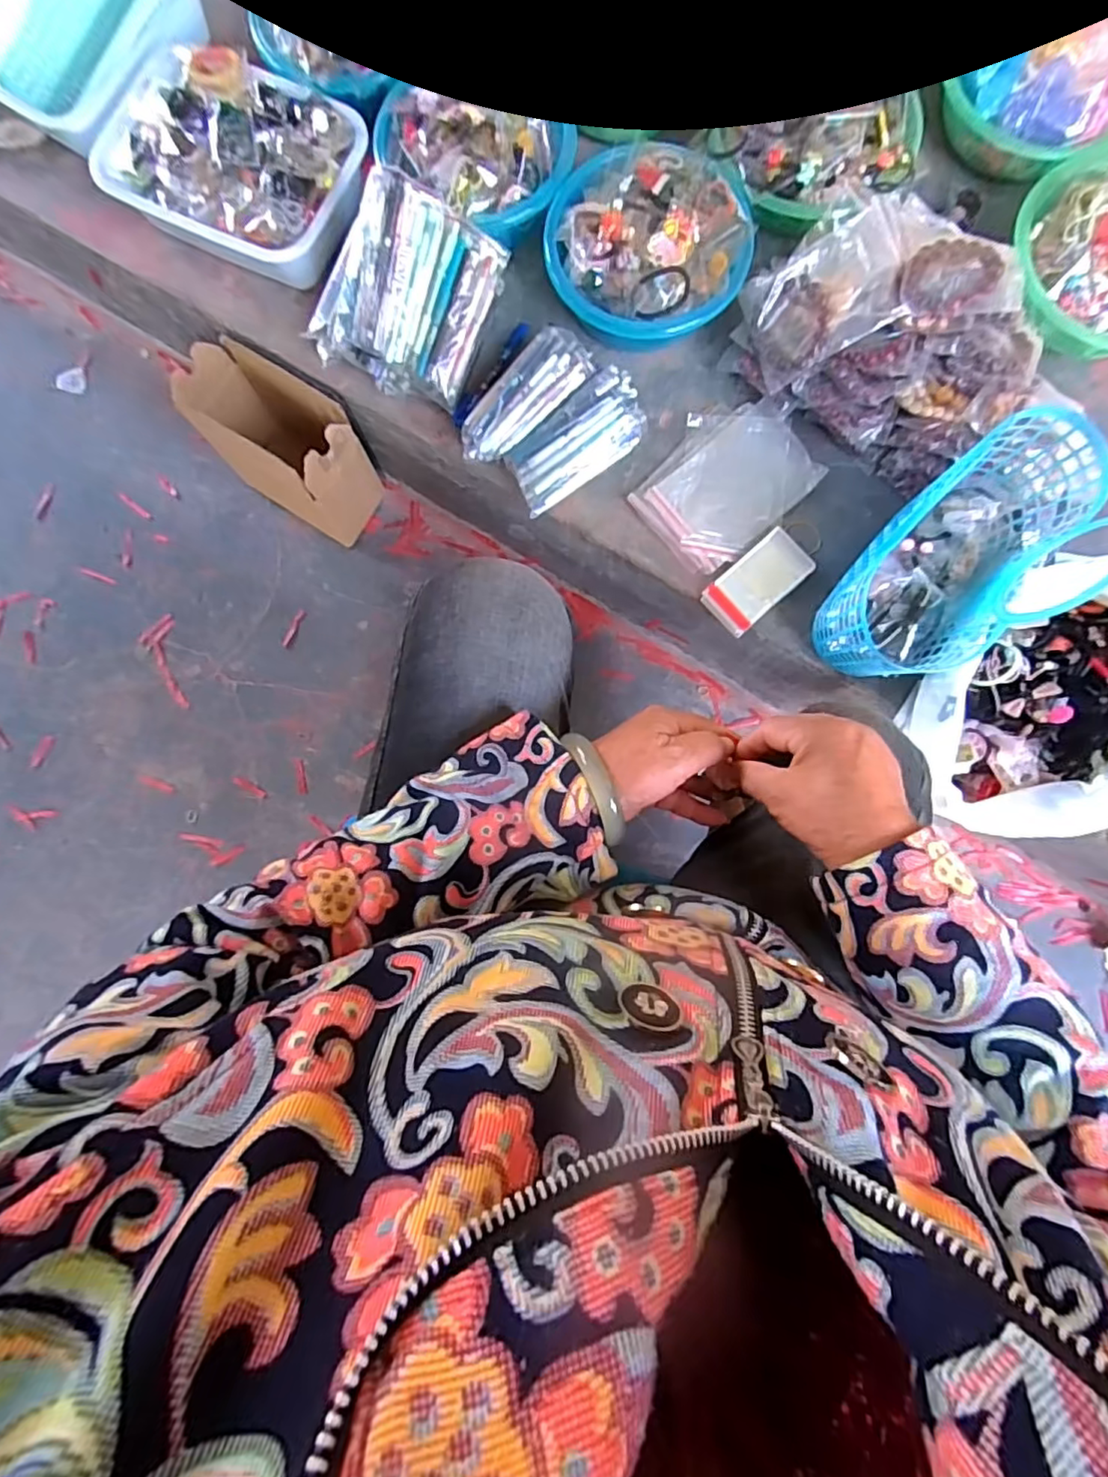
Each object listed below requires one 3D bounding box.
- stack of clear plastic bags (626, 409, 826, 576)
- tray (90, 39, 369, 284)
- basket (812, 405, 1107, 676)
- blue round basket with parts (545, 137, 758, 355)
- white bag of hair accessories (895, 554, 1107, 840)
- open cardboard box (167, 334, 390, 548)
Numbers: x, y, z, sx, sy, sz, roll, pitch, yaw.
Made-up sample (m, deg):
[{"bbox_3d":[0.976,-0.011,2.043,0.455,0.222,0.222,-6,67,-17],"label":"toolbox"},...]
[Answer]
[{"bbox_3d":[0.200,-0.298,0.692,0.151,0.012,0.200,42,86,4],"label":"stack of clear plastic bags"},{"bbox_3d":[-0.366,-0.670,0.703,0.280,0.083,0.204,27,85,3],"label":"tray"},{"bbox_3d":[0.402,-0.178,0.579,0.266,0.201,0.161,-33,85,-3],"label":"basket"},{"bbox_3d":[0.105,-0.556,0.684,0.216,0.087,0.198,4,84,0],"label":"blue round basket with parts"},{"bbox_3d":[0.487,-0.027,0.599,0.246,0.144,0.240,1,84,0],"label":"white bag of hair accessories"},{"bbox_3d":[-0.361,-0.395,0.808,0.225,0.178,0.122,36,85,4],"label":"open cardboard box"}]

